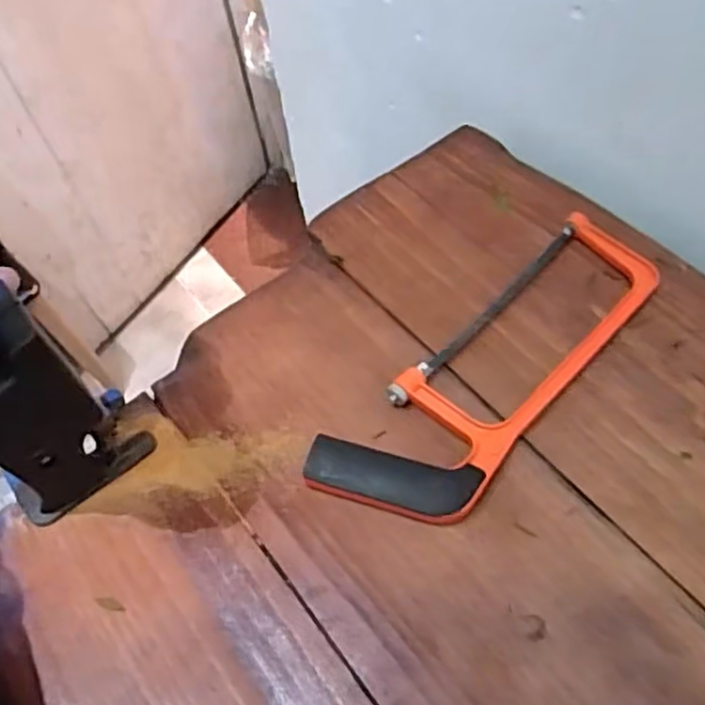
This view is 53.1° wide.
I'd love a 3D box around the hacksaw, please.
[{"bbox_3d":[0.092,0.009,0.422,0.258,0.019,0.084,-41,63,-18],"label":"hacksaw"}]

